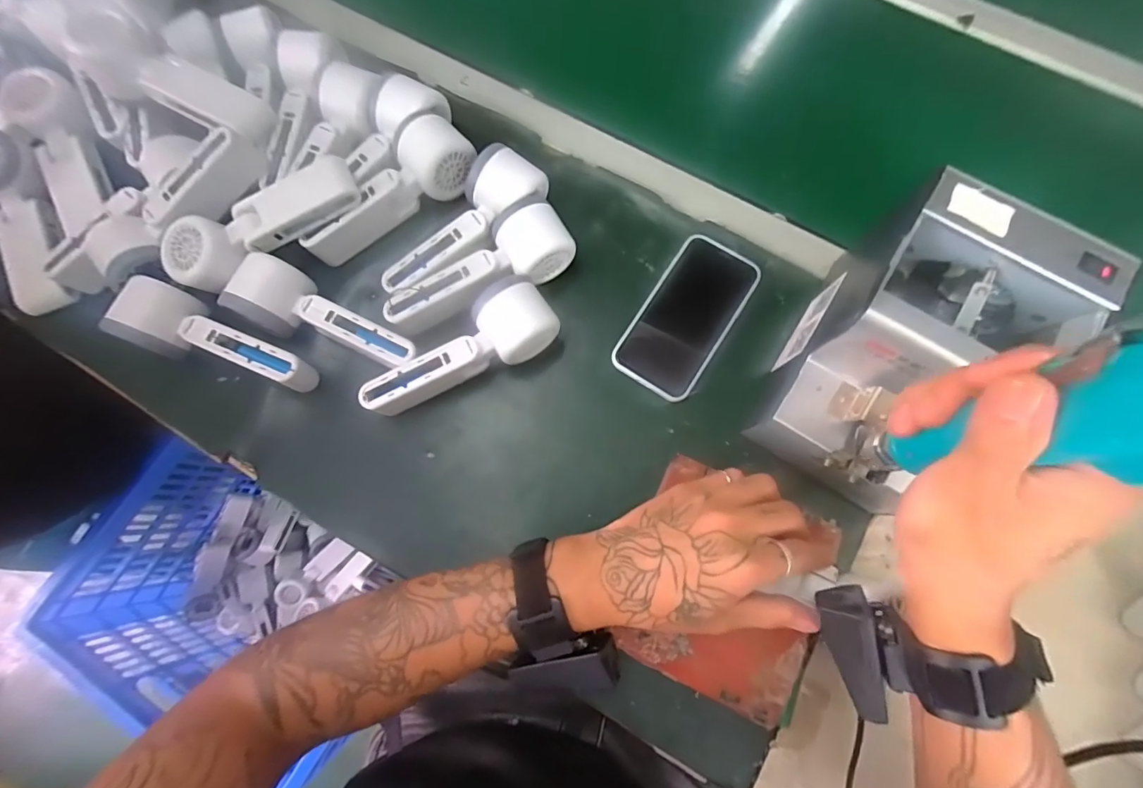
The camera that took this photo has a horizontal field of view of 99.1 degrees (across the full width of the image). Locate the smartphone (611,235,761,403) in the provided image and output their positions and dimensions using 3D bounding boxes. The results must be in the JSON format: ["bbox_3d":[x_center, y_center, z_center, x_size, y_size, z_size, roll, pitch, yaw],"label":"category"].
[{"bbox_3d":[0.102,-0.068,0.430,0.075,0.013,0.145,33,79,8],"label":"smartphone"}]

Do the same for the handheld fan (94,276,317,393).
[{"bbox_3d":[-0.288,-0.043,0.404,0.155,0.056,0.054,19,77,5],"label":"handheld fan"}]

